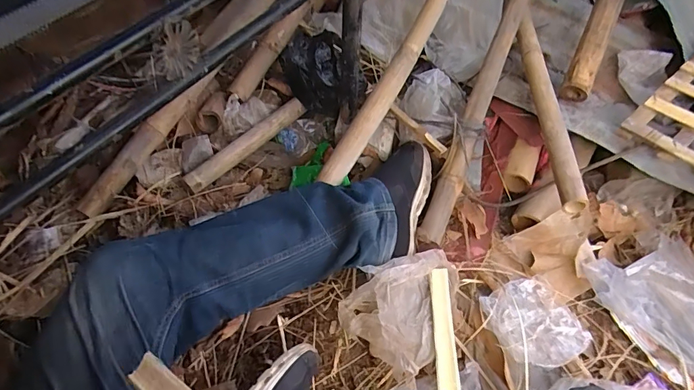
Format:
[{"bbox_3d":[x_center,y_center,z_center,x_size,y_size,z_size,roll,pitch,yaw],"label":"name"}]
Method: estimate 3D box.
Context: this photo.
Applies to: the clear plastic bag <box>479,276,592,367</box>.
[{"bbox_3d":[0.276,0.189,0.637,0.149,0.041,0.138,-16,53,-15],"label":"clear plastic bag"}]

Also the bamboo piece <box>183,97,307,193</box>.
[{"bbox_3d":[-0.185,-0.099,0.806,0.032,0.033,0.280,33,56,23],"label":"bamboo piece"}]

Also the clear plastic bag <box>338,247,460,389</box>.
[{"bbox_3d":[0.090,0.151,0.644,0.141,0.051,0.205,28,54,20],"label":"clear plastic bag"}]

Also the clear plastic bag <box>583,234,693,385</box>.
[{"bbox_3d":[0.546,0.191,0.684,0.241,0.046,0.248,-15,52,-15],"label":"clear plastic bag"}]

